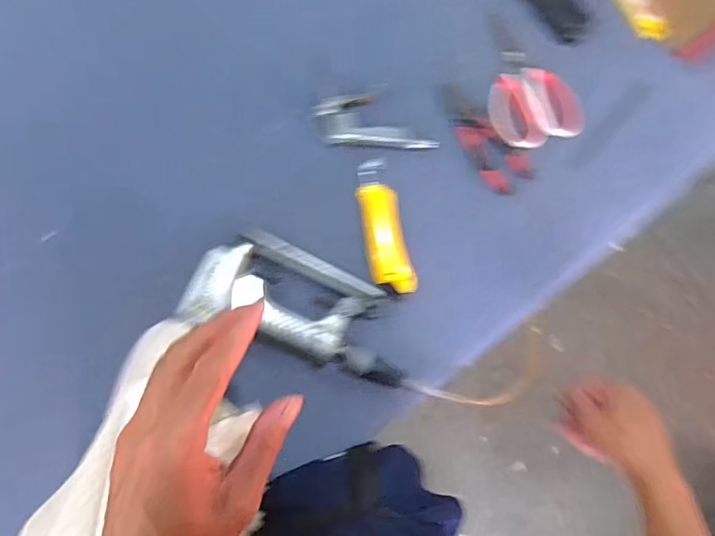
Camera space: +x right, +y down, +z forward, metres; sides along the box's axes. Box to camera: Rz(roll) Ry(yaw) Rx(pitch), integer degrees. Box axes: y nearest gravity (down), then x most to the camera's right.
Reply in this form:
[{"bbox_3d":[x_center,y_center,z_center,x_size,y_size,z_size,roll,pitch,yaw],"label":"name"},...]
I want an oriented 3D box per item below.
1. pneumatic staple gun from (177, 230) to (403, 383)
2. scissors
[{"bbox_3d":[-0.055,0.041,0.531,0.241,0.049,0.110,21,81,-3],"label":"pneumatic staple gun"},{"bbox_3d":[0.216,-0.242,0.618,0.115,0.010,0.172,-17,84,-8],"label":"scissors"}]

